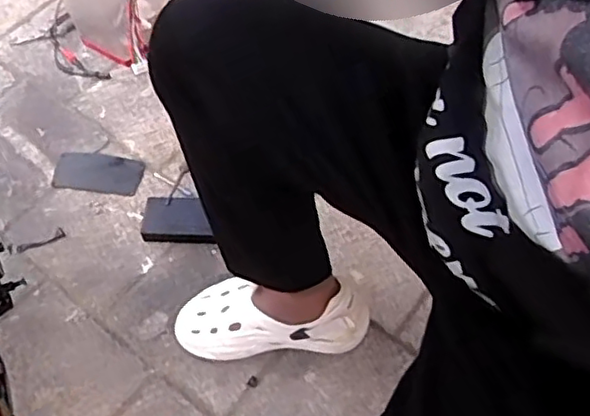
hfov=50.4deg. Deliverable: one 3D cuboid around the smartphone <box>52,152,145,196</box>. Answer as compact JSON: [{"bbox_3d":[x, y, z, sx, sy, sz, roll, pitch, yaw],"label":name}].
[{"bbox_3d":[-0.353,-0.064,1.127,0.156,0.007,0.079,6,60,5],"label":"smartphone"}]

